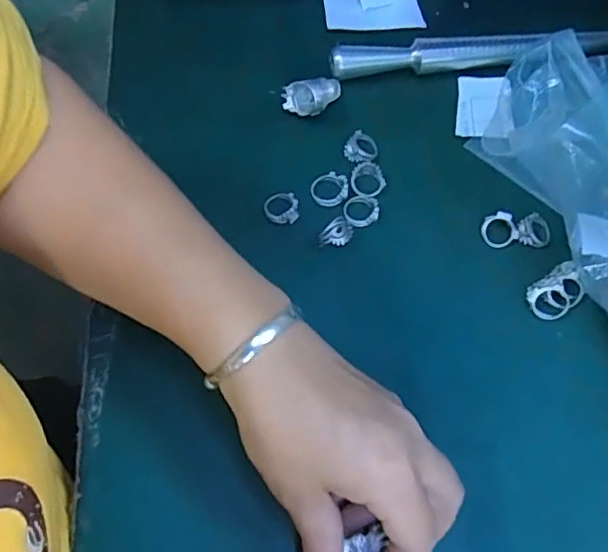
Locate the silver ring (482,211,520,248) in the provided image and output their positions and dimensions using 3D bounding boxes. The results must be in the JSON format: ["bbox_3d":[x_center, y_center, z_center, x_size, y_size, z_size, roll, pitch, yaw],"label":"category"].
[{"bbox_3d":[0.122,-0.028,0.364,0.021,0.004,0.021,0,92,6],"label":"silver ring"}]

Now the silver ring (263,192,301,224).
[{"bbox_3d":[-0.014,-0.043,0.368,0.021,0.006,0.021,0,68,-1],"label":"silver ring"}]

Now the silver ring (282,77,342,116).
[{"bbox_3d":[0.007,-0.119,0.393,0.041,0.021,0.022,-17,69,-8],"label":"silver ring"}]

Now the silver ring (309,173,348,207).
[{"bbox_3d":[0.016,-0.056,0.372,0.024,0.005,0.022,-20,69,-9],"label":"silver ring"}]

